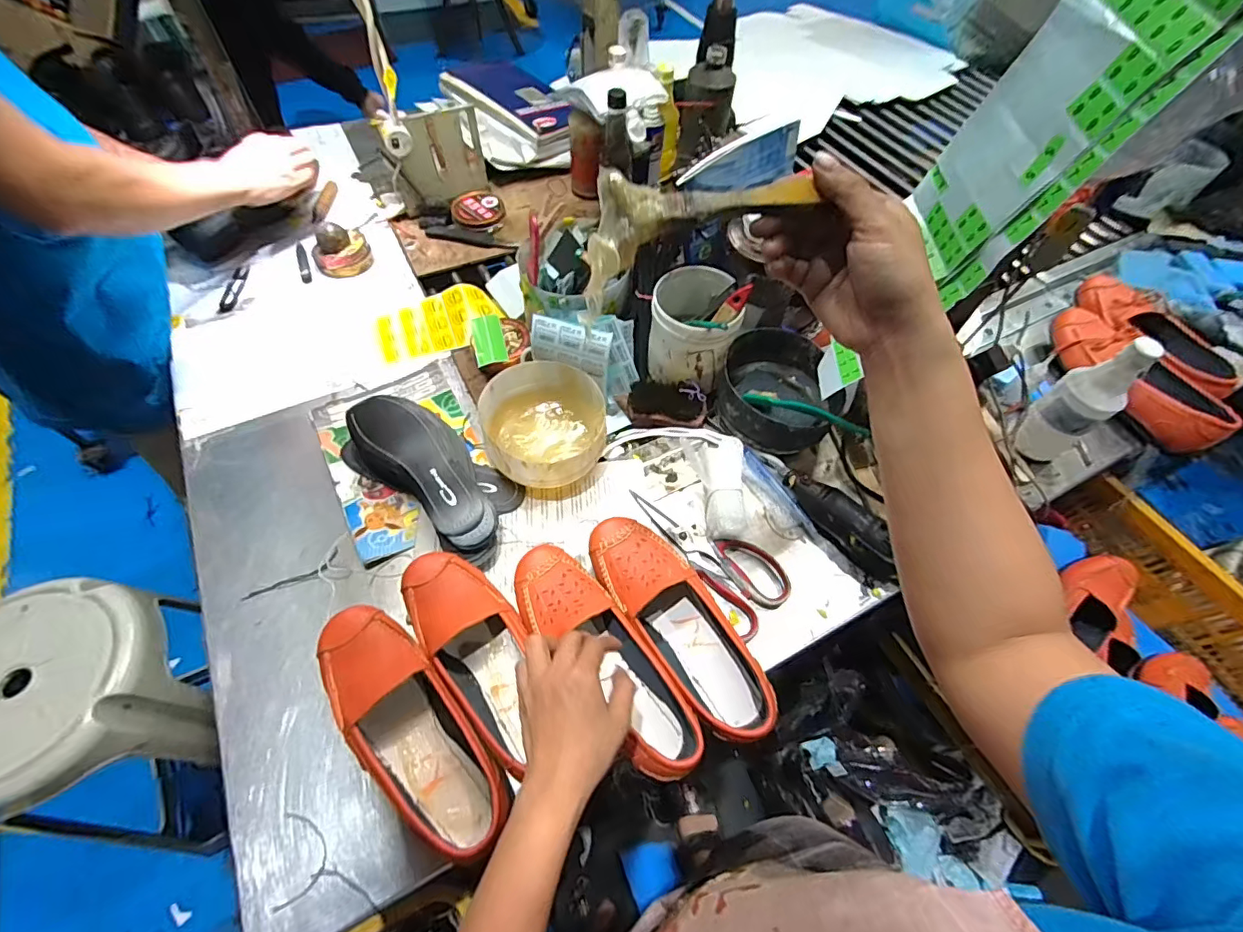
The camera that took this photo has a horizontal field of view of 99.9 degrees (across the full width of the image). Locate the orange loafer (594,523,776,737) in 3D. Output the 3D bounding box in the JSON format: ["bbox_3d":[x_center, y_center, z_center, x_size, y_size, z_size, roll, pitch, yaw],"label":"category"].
[{"bbox_3d":[0.056,0.157,0.528,0.081,0.061,0.237,-29,64,-20],"label":"orange loafer"}]

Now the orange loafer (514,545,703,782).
[{"bbox_3d":[-0.023,0.181,0.506,0.080,0.063,0.243,-33,71,-22],"label":"orange loafer"}]

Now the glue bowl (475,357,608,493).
[{"bbox_3d":[-0.089,-0.045,0.643,0.142,0.072,0.159,-15,60,-13],"label":"glue bowl"}]

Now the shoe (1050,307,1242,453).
[{"bbox_3d":[0.720,-0.127,0.742,0.101,0.062,0.251,-14,59,-12],"label":"shoe"}]

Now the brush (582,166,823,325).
[{"bbox_3d":[0.040,-0.141,0.302,0.140,0.064,0.033,-18,60,-1],"label":"brush"}]

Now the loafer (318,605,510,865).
[{"bbox_3d":[-0.189,0.233,0.471,0.083,0.060,0.235,-35,66,-22],"label":"loafer"}]

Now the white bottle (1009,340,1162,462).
[{"bbox_3d":[0.567,-0.089,0.628,0.077,0.155,0.066,-28,63,-19],"label":"white bottle"}]

